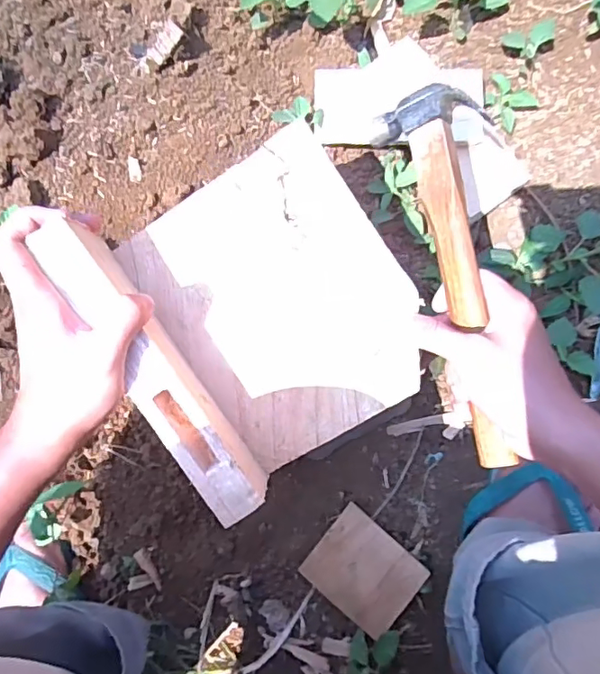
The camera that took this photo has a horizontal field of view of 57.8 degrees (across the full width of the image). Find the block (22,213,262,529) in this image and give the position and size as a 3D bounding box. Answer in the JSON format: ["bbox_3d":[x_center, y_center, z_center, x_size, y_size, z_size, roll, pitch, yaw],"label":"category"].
[{"bbox_3d":[-0.095,0.023,0.360,0.039,0.058,0.209,-34,97,-5],"label":"block"}]

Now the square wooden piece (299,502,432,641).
[{"bbox_3d":[0.059,0.216,0.500,0.093,0.009,0.081,38,85,14],"label":"square wooden piece"}]

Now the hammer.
[{"bbox_3d":[0.115,-0.046,0.392,0.069,0.058,0.273,-9,83,-5],"label":"hammer"}]

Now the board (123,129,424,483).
[{"bbox_3d":[-0.010,-0.024,0.397,0.163,0.021,0.204,-33,90,-5],"label":"board"}]

